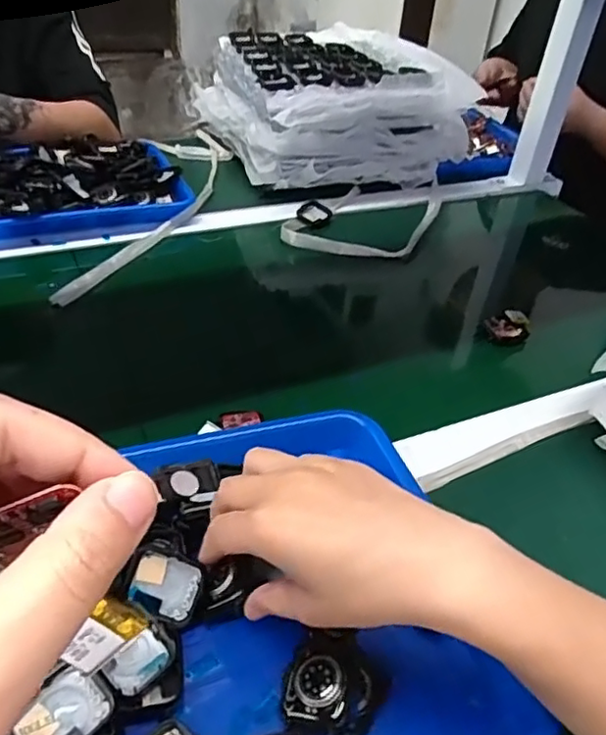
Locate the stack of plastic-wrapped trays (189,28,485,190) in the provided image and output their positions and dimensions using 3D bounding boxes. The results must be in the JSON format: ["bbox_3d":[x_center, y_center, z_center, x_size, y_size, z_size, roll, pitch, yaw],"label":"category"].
[{"bbox_3d":[0.037,-0.397,0.911,0.299,0.141,0.309,-13,42,-22],"label":"stack of plastic-wrapped trays"}]

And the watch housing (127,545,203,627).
[{"bbox_3d":[-0.076,0.120,0.339,0.039,0.009,0.034,23,78,4],"label":"watch housing"}]

